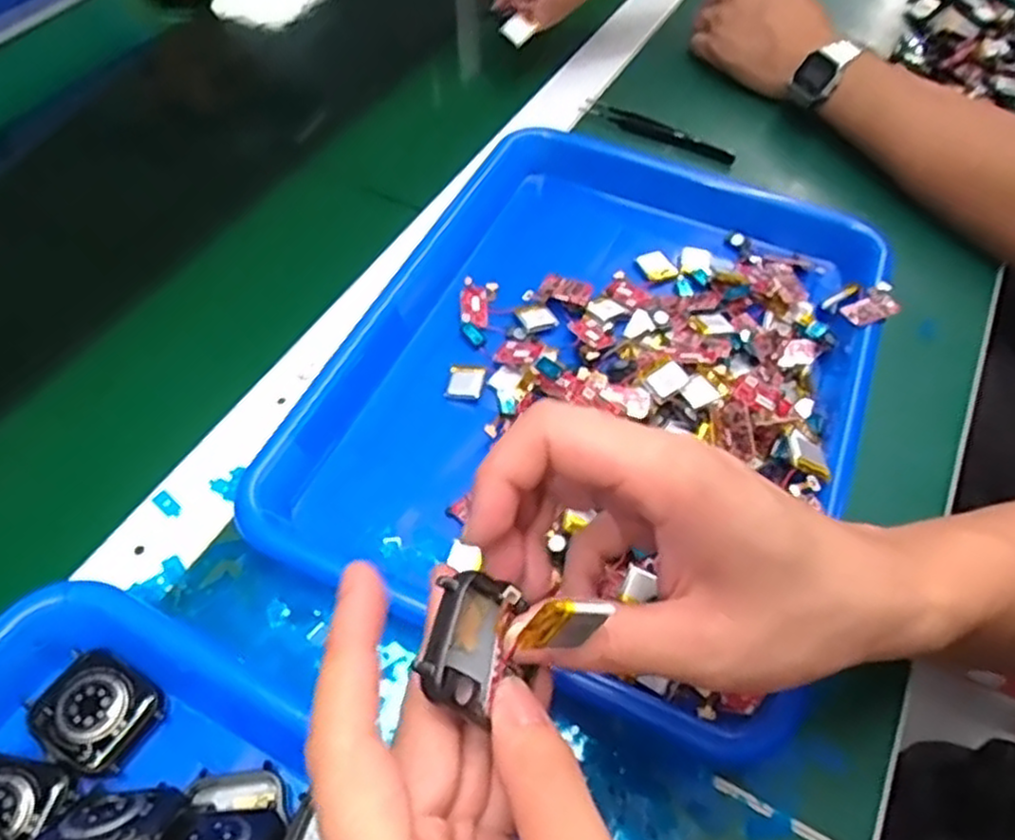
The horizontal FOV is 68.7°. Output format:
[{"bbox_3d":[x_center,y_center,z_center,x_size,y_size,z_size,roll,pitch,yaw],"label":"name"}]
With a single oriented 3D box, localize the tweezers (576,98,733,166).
[{"bbox_3d":[0.108,-0.211,0.541,0.117,0.012,0.011,28,58,16],"label":"tweezers"}]

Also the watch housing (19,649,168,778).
[{"bbox_3d":[-0.159,0.110,0.285,0.045,0.008,0.038,25,58,14],"label":"watch housing"}]

